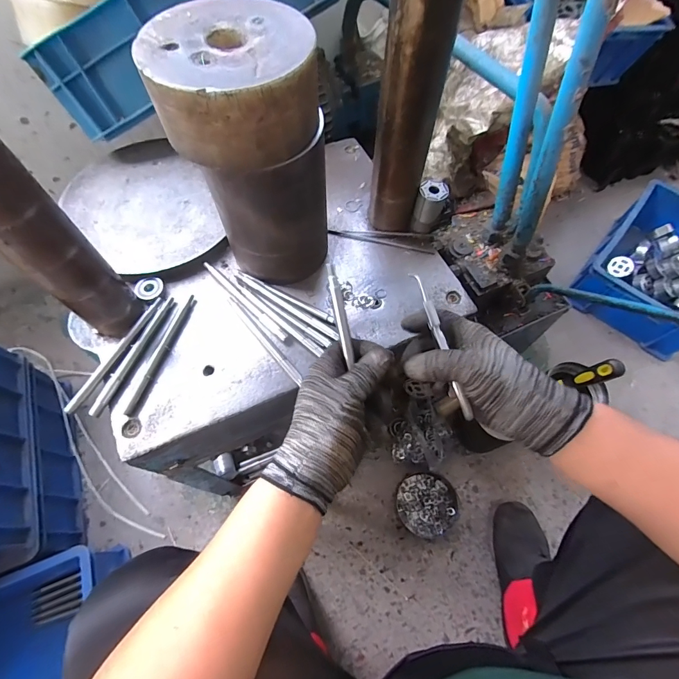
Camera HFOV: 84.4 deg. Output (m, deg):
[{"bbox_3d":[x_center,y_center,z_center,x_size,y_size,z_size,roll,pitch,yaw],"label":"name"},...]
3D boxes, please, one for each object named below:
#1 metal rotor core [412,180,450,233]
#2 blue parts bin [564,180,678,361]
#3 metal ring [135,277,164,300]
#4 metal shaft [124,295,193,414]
[{"bbox_3d":[0.123,-0.180,0.517,0.036,0.071,0.032,22,65,11],"label":"metal rotor core"},{"bbox_3d":[0.856,-0.193,0.982,0.305,0.154,0.434,39,70,17],"label":"blue parts bin"},{"bbox_3d":[-0.250,-0.068,0.491,0.033,0.007,0.027,-22,65,-10],"label":"metal ring"},{"bbox_3d":[-0.215,0.015,0.455,0.012,0.008,0.160,16,64,8],"label":"metal shaft"}]

